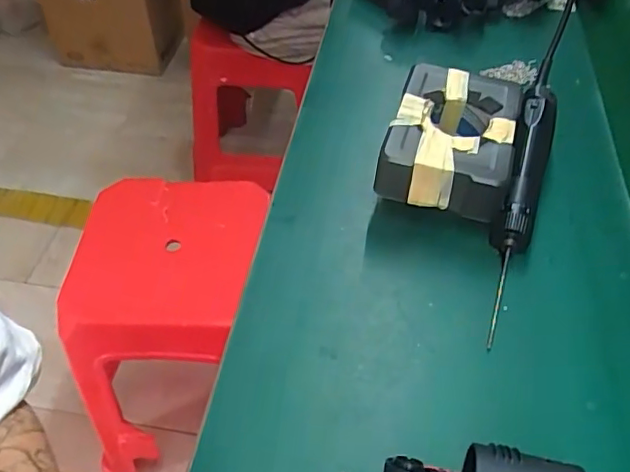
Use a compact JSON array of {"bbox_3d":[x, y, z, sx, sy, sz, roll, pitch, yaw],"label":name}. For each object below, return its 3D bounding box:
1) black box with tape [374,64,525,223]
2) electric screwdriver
[{"bbox_3d":[0.130,-0.094,0.543,0.110,0.046,0.156,14,50,12],"label":"black box with tape"},{"bbox_3d":[0.189,-0.039,0.521,0.039,0.047,0.302,16,50,13],"label":"electric screwdriver"}]

